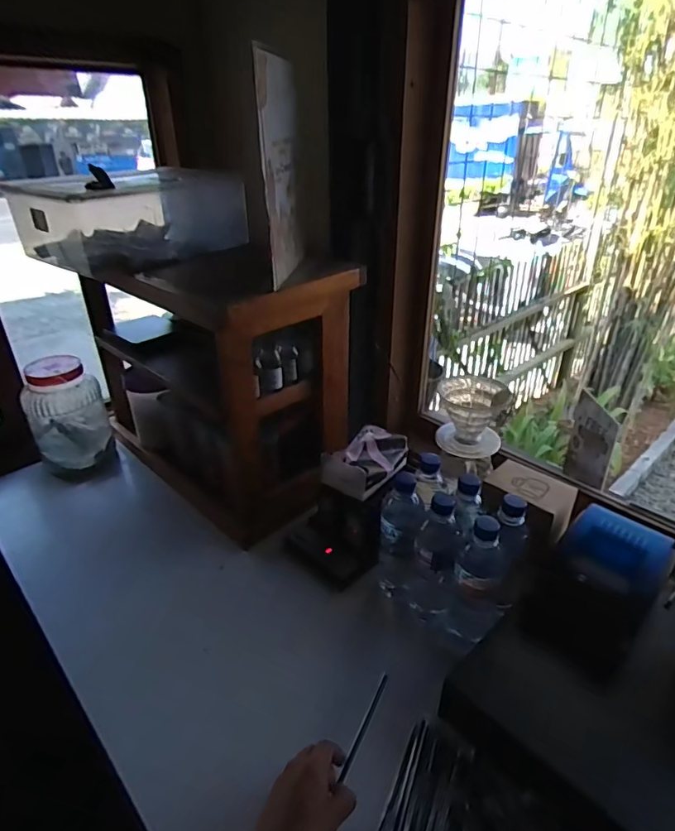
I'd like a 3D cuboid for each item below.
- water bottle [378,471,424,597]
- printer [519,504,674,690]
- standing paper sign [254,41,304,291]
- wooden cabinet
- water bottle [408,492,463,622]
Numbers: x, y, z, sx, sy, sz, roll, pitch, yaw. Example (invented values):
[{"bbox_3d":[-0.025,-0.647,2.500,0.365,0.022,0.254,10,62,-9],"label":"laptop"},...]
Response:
[{"bbox_3d":[0.094,0.195,0.767,0.058,0.206,0.074,3,31,5],"label":"water bottle"},{"bbox_3d":[0.343,0.228,0.660,0.122,0.133,0.154,27,40,37],"label":"printer"},{"bbox_3d":[-0.079,-0.350,0.728,0.009,0.284,0.167,4,30,9],"label":"standing paper sign"},{"bbox_3d":[-0.228,-0.079,1.017,0.485,0.462,0.283,26,40,37],"label":"wooden cabinet"},{"bbox_3d":[0.138,0.218,0.722,0.064,0.227,0.060,8,32,13],"label":"water bottle"}]

